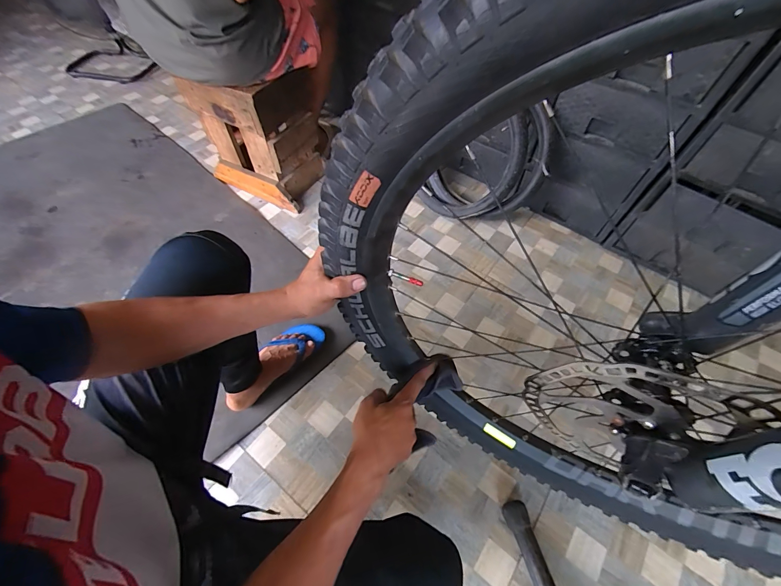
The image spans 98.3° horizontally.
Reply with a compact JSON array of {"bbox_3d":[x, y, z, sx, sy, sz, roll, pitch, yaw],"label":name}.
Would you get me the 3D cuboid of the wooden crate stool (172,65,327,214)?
[{"bbox_3d":[-0.430,-0.556,1.134,0.358,0.380,0.282,18,58,10],"label":"wooden crate stool"}]

